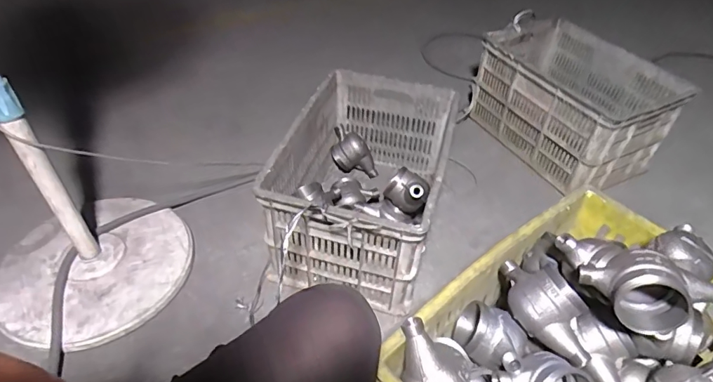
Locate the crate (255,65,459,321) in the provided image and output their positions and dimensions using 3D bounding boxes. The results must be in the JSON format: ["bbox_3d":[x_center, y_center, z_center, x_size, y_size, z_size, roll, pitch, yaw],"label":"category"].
[{"bbox_3d":[0.019,-0.017,1.043,0.319,0.270,0.490,12,45,8],"label":"crate"}]

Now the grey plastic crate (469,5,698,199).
[{"bbox_3d":[0.604,-0.251,1.323,0.337,0.260,0.489,-26,52,-27],"label":"grey plastic crate"}]

